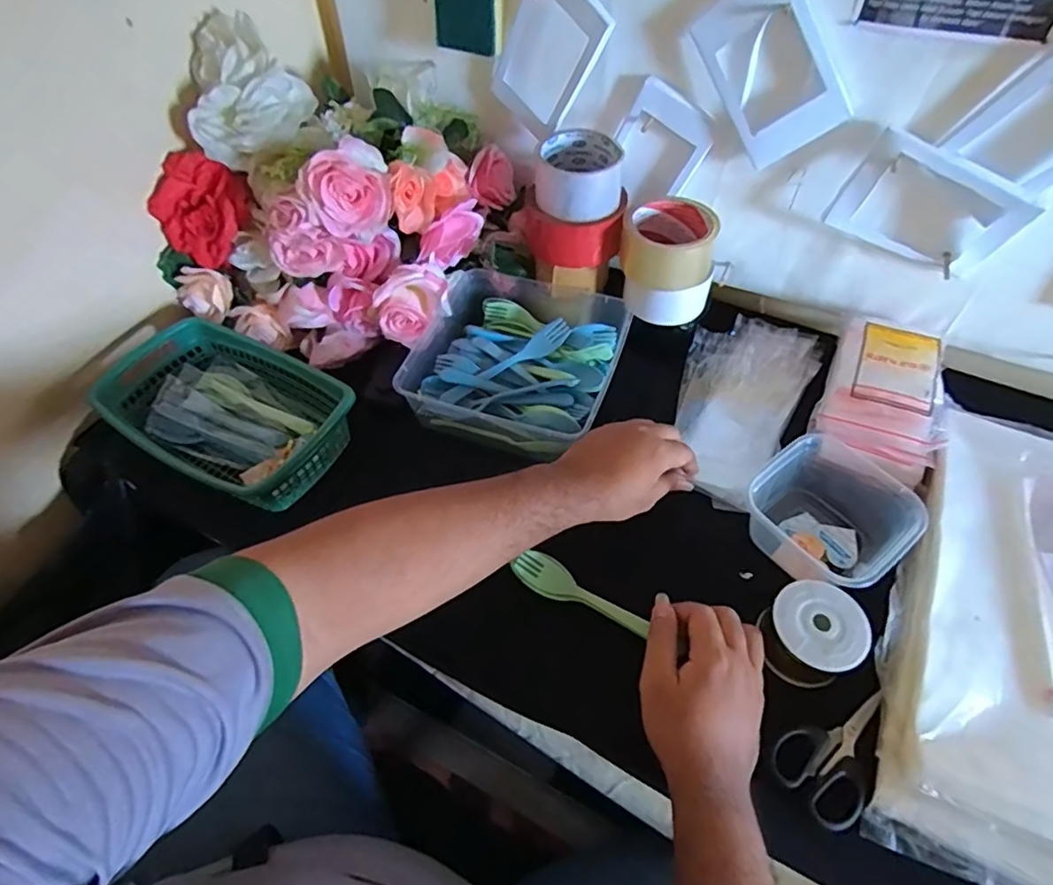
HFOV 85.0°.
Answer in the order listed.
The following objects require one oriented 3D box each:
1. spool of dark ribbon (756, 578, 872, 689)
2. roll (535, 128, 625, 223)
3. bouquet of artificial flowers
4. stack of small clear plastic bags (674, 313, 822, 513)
[{"bbox_3d":[0.218,0.148,0.442,0.065,0.049,0.065,-1,52,1],"label":"spool of dark ribbon"},{"bbox_3d":[0.053,-0.269,0.576,0.085,0.051,0.081,-1,52,1],"label":"roll"},{"bbox_3d":[-0.198,-0.271,0.623,0.278,0.241,0.295,24,56,18],"label":"bouquet of artificial flowers"},{"bbox_3d":[0.213,-0.044,0.598,0.121,0.029,0.227,28,69,19],"label":"stack of small clear plastic bags"}]

